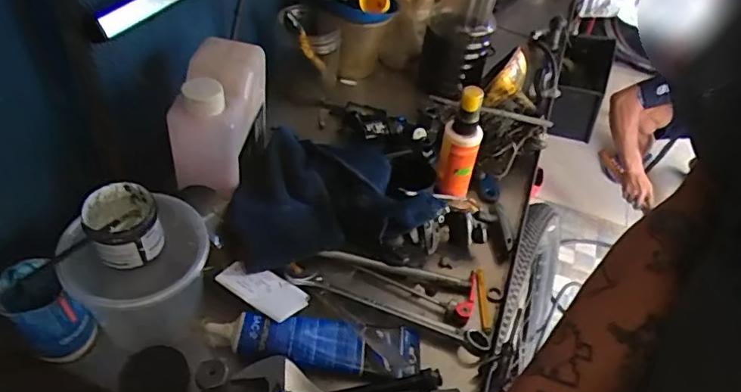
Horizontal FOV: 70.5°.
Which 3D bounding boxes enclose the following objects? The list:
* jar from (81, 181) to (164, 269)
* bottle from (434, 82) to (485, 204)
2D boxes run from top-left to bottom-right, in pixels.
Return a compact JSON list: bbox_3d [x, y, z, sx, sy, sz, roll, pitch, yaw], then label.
[{"bbox_3d":[-0.196,0.024,0.420,0.054,0.042,0.054,-16,49,-22],"label":"jar"},{"bbox_3d":[0.105,-0.057,0.610,0.046,0.146,0.049,16,45,8],"label":"bottle"}]

